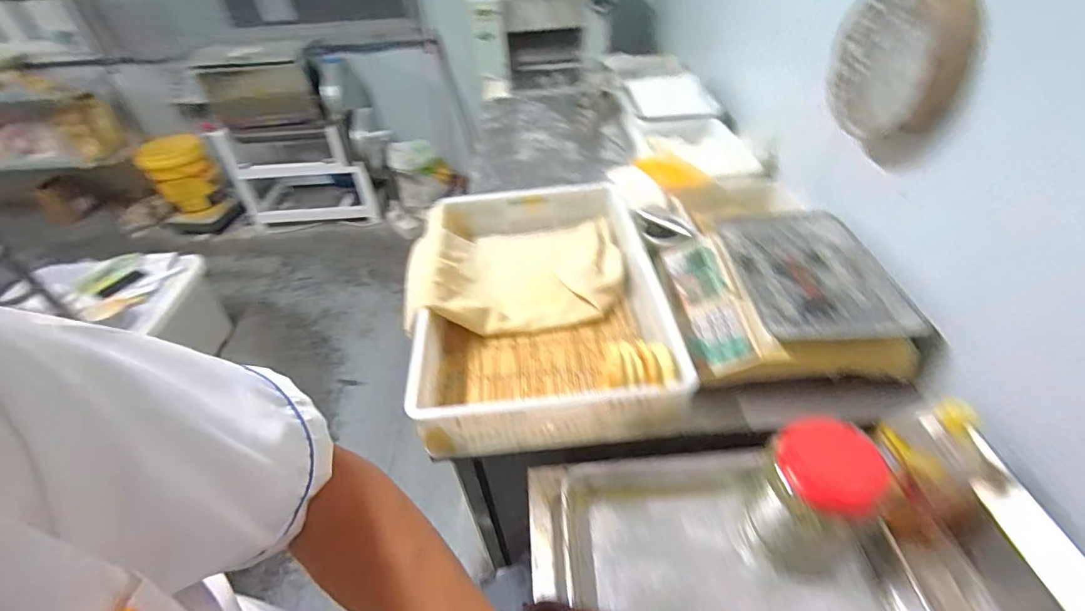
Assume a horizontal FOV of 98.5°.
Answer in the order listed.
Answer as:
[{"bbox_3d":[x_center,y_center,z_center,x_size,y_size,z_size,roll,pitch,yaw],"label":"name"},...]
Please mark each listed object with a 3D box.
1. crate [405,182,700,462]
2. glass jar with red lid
[{"bbox_3d":[-0.008,-0.031,0.883,0.424,0.120,0.608,-4,44,-1],"label":"crate"},{"bbox_3d":[0.319,0.234,0.557,0.108,0.190,0.103,-2,44,2],"label":"glass jar with red lid"}]

